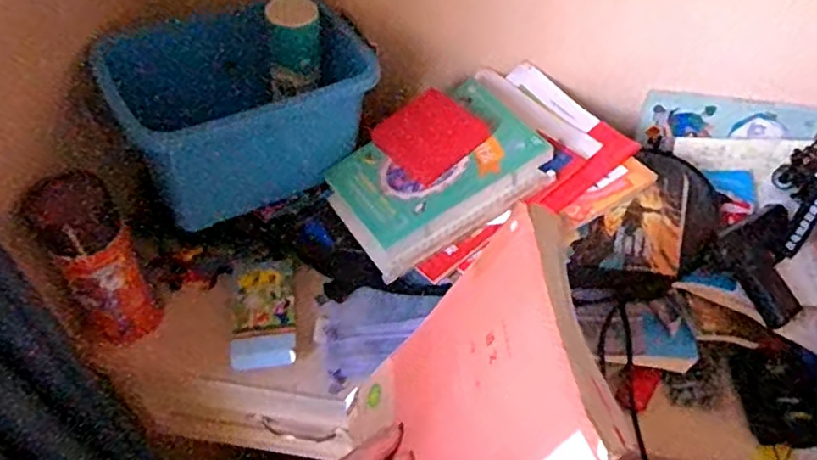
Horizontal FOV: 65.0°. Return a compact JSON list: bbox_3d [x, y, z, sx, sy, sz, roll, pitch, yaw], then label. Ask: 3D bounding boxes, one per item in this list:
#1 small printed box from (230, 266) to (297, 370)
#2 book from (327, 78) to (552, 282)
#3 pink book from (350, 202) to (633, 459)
[{"bbox_3d":[-0.163,0.093,0.717,0.069,0.019,0.124,-8,50,-7],"label":"small printed box"},{"bbox_3d":[0.030,-0.065,0.714,0.229,0.024,0.175,-33,56,-6],"label":"book"},{"bbox_3d":[0.030,0.117,0.416,0.018,0.236,0.175,19,39,-21],"label":"pink book"}]

